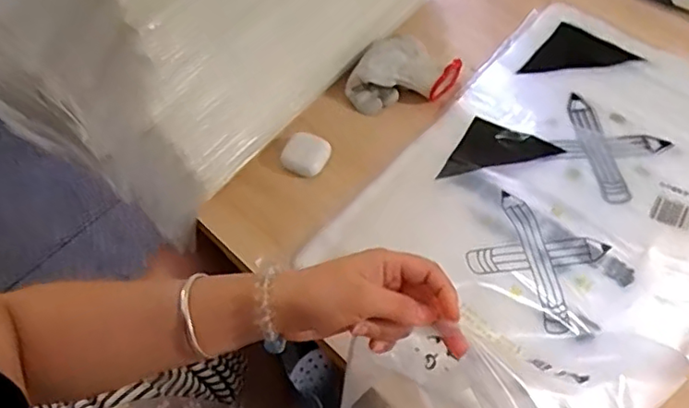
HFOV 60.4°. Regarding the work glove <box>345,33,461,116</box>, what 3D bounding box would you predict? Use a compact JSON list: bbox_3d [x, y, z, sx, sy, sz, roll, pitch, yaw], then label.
[{"bbox_3d":[0.067,-0.156,0.703,0.106,0.054,0.110,29,64,19],"label":"work glove"}]

